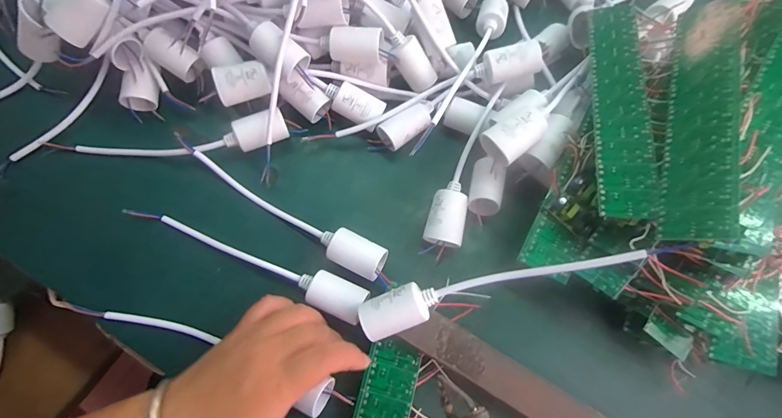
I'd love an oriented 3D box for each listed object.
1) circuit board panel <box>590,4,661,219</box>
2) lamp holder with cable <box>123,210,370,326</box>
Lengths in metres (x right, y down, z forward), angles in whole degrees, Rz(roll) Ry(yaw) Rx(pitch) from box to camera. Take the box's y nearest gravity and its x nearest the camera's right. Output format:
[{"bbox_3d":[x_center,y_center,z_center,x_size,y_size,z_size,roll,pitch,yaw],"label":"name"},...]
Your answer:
[{"bbox_3d":[0.170,-0.082,0.294,0.035,0.004,0.198,2,62,18],"label":"circuit board panel"},{"bbox_3d":[-0.116,0.038,0.319,0.206,0.031,0.027,23,73,6],"label":"lamp holder with cable"}]

